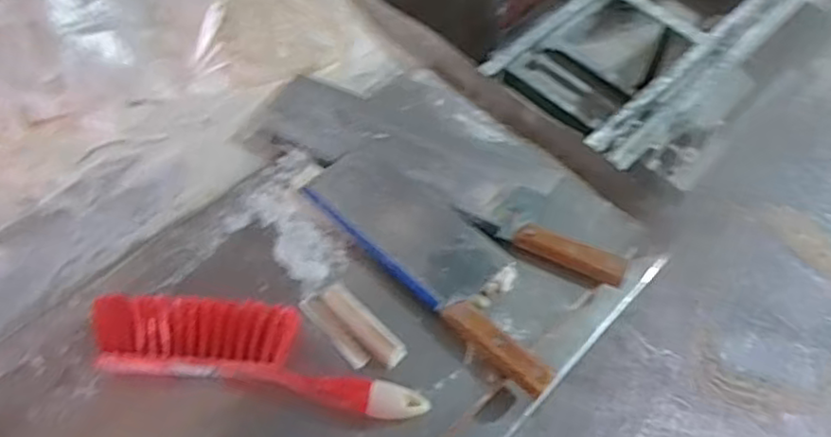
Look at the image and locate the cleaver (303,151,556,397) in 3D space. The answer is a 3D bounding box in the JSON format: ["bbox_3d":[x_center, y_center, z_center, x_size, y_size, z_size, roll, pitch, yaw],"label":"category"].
[{"bbox_3d":[0.027,0.035,0.678,0.319,0.019,0.101,40,64,20],"label":"cleaver"}]

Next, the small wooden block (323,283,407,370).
[{"bbox_3d":[-0.049,0.099,0.625,0.095,0.023,0.025,44,65,7],"label":"small wooden block"}]

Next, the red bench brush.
[{"bbox_3d":[-0.140,0.118,0.603,0.304,0.042,0.089,8,58,2],"label":"red bench brush"}]

